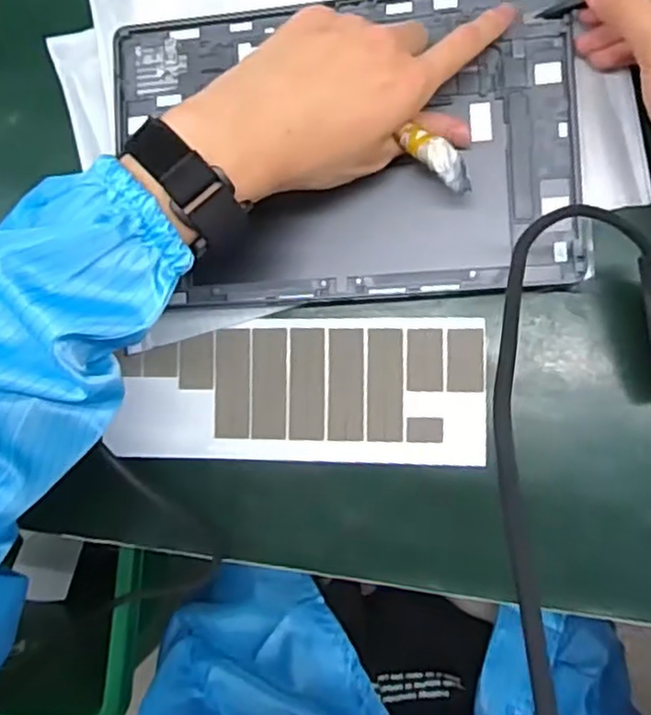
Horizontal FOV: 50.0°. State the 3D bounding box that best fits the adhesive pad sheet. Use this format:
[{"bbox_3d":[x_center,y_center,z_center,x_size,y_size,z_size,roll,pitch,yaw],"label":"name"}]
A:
[{"bbox_3d":[-0.016,0.019,0.397,0.206,0.006,0.080,0,87,8],"label":"adhesive pad sheet"}]

